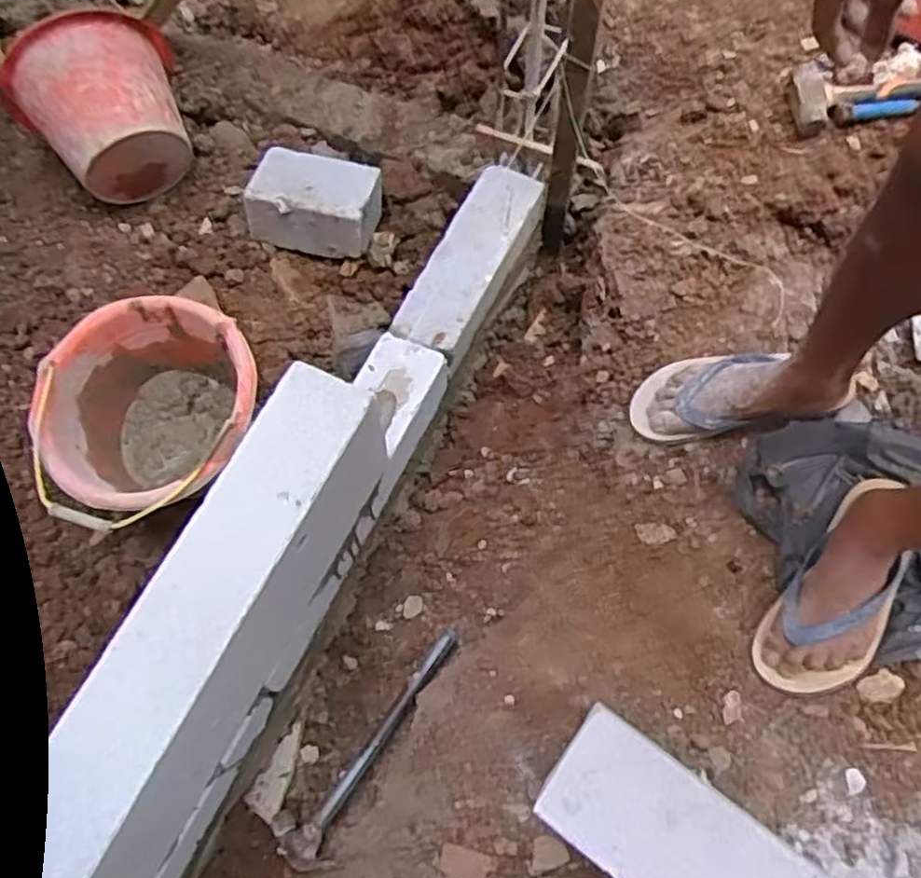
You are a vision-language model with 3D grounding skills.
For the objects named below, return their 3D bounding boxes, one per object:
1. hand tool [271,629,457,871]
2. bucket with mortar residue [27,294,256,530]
[{"bbox_3d":[-0.111,0.392,0.935,0.099,0.062,0.345,36,85,14],"label":"hand tool"},{"bbox_3d":[-0.411,-0.019,1.028,0.284,0.225,0.277,0,67,0],"label":"bucket with mortar residue"}]

